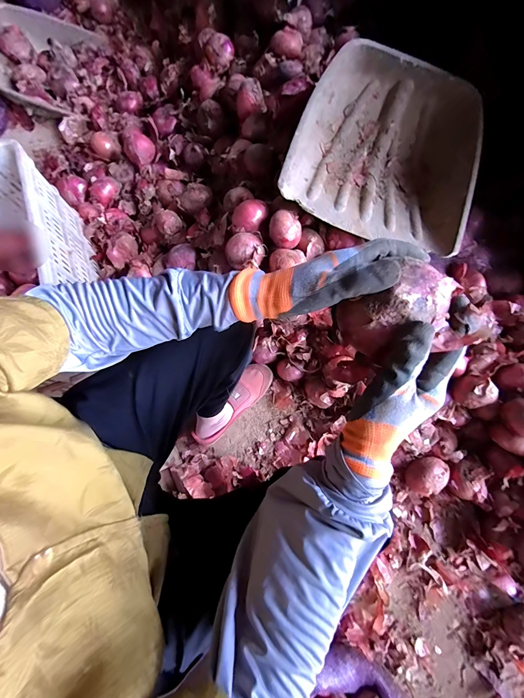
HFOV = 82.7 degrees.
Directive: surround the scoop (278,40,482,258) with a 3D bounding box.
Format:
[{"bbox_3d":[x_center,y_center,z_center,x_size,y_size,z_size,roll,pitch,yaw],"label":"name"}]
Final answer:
[{"bbox_3d":[0.265,-0.421,0.648,0.375,0.140,0.389,15,76,6],"label":"scoop"}]

